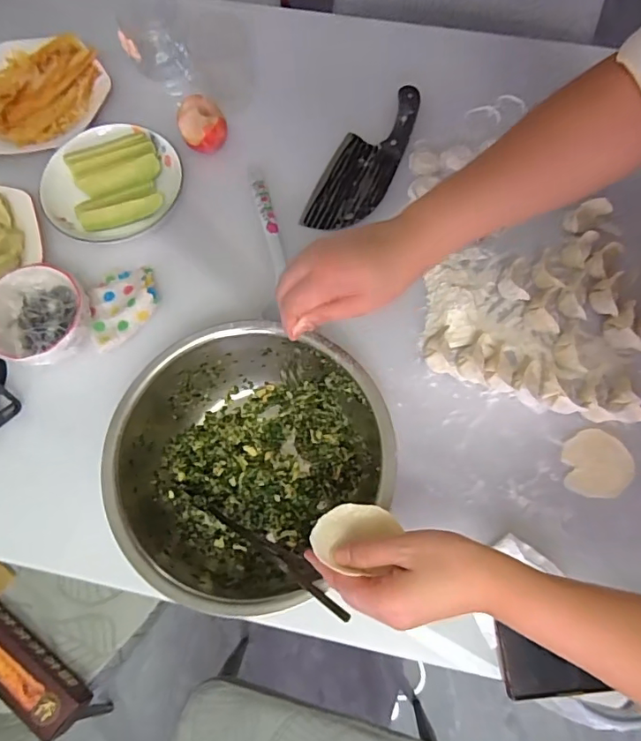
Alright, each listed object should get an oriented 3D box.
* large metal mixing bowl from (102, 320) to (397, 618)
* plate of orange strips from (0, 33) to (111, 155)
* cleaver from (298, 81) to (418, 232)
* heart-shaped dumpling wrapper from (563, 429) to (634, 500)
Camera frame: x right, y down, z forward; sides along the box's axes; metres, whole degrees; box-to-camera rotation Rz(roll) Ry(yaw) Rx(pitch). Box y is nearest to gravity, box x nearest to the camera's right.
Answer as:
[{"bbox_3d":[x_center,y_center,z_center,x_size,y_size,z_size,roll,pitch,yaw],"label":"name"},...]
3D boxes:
[{"bbox_3d":[-0.070,0.087,0.514,0.239,0.098,0.253,0,72,1],"label":"large metal mixing bowl"},{"bbox_3d":[-0.402,-0.384,0.703,0.199,0.030,0.190,0,72,1],"label":"plate of orange strips"},{"bbox_3d":[0.061,-0.287,0.682,0.088,0.021,0.235,23,74,8],"label":"cleaver"},{"bbox_3d":[0.304,0.102,0.558,0.076,0.005,0.072,0,72,1],"label":"heart-shaped dumpling wrapper"}]

